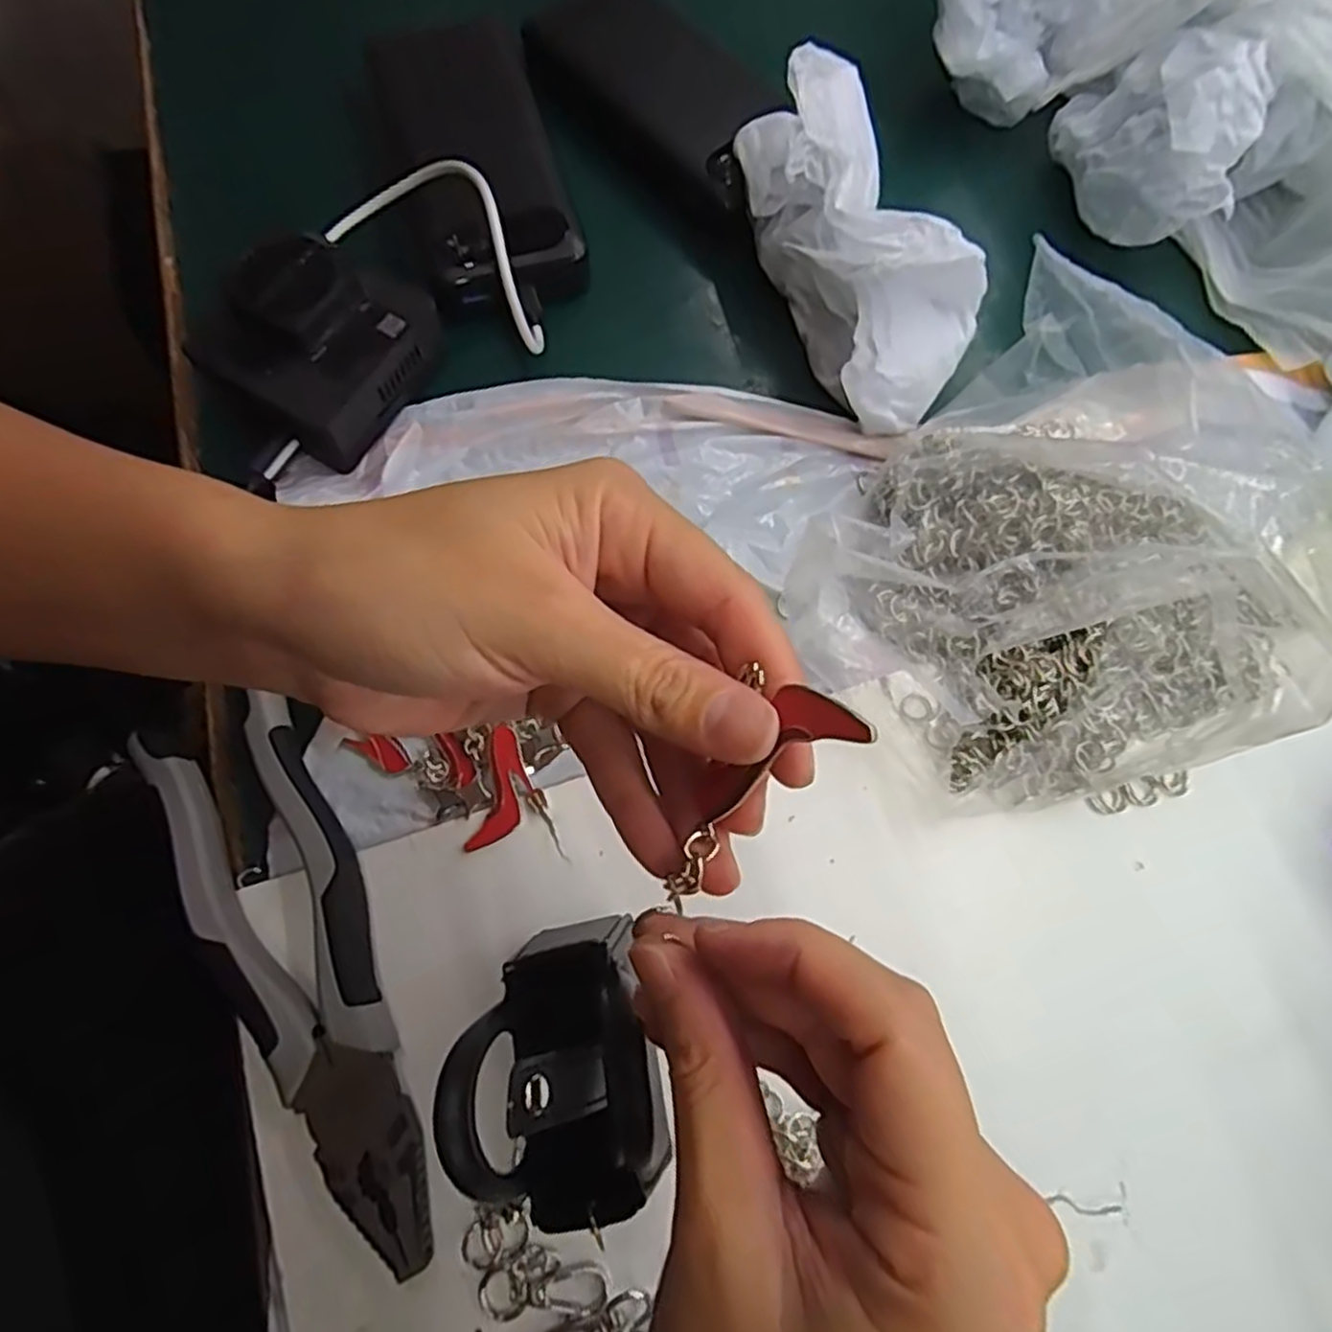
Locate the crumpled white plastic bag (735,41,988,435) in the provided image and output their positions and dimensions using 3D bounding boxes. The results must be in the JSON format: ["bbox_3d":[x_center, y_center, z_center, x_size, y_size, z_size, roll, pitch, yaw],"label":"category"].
[{"bbox_3d":[0.083,-0.177,0.316,0.069,0.080,0.149,-25,88,-9],"label":"crumpled white plastic bag"}]

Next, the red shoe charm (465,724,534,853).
[{"bbox_3d":[-0.060,0.047,0.285,0.018,0.004,0.045,9,72,1],"label":"red shoe charm"}]

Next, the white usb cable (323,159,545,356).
[{"bbox_3d":[-0.091,-0.179,0.313,0.102,0.046,0.040,27,73,6],"label":"white usb cable"}]

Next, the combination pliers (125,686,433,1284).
[{"bbox_3d":[-0.122,0.103,0.254,0.047,0.022,0.182,-25,75,-10],"label":"combination pliers"}]

